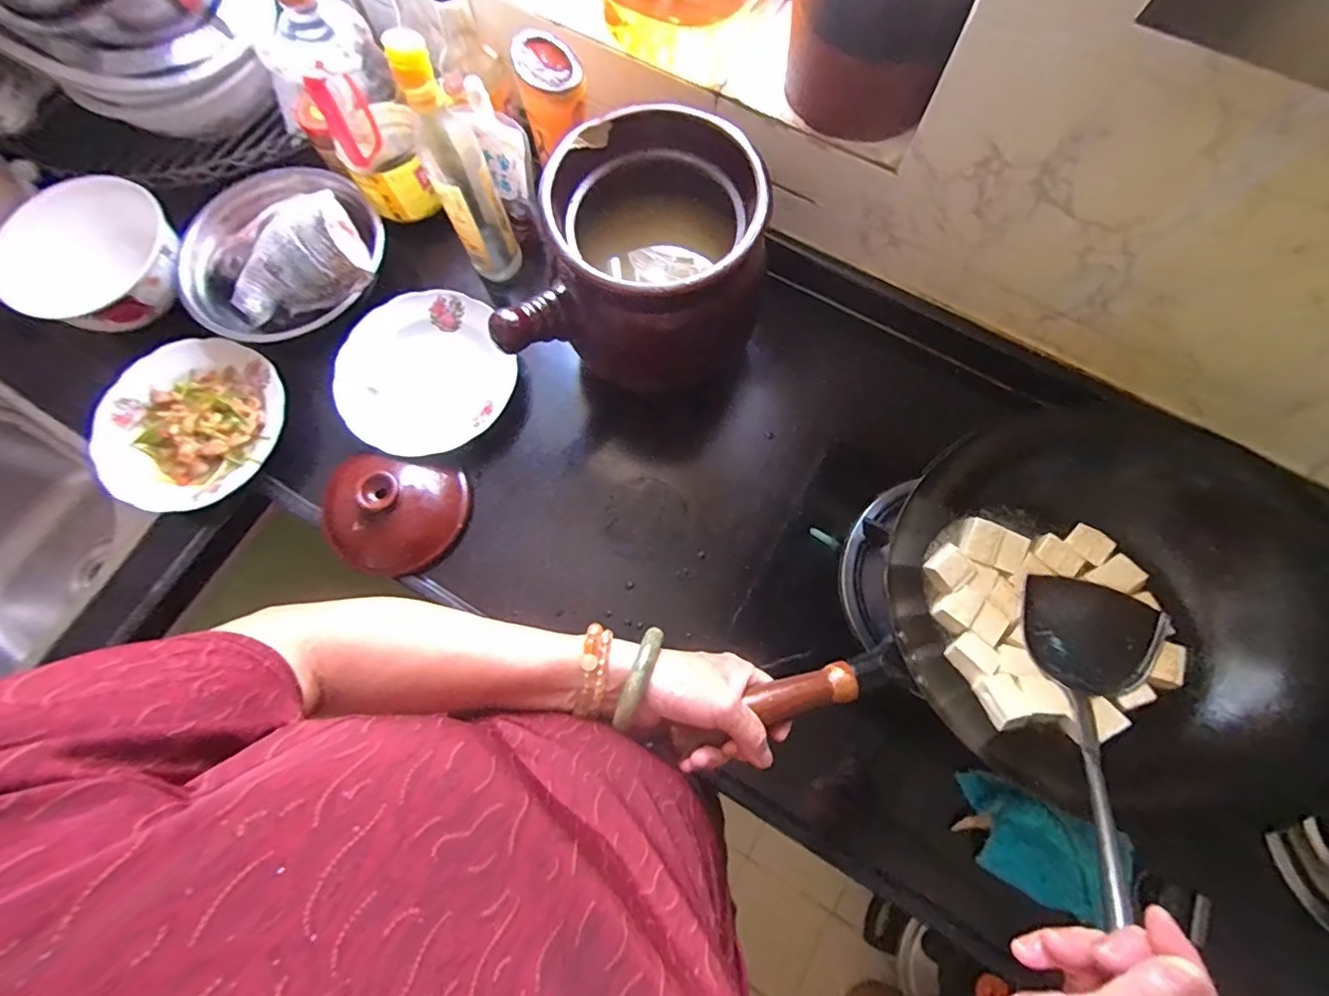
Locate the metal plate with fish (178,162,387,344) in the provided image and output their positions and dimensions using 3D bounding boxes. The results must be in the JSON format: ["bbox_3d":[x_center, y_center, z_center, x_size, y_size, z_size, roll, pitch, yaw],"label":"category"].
[{"bbox_3d":[-0.427,-0.276,0.612,0.212,0.060,0.212,0,78,1],"label":"metal plate with fish"}]

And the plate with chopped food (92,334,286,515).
[{"bbox_3d":[-0.513,-0.080,0.614,0.199,0.036,0.189,0,78,1],"label":"plate with chopped food"}]

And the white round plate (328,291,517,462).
[{"bbox_3d":[-0.265,-0.140,0.630,0.181,0.023,0.188,0,78,1],"label":"white round plate"}]

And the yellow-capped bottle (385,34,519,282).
[{"bbox_3d":[-0.206,-0.326,0.564,0.060,0.255,0.072,-17,78,-2],"label":"yellow-capped bottle"}]

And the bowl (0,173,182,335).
[{"bbox_3d":[-0.625,-0.266,0.640,0.178,0.089,0.166,19,77,6],"label":"bowl"}]

